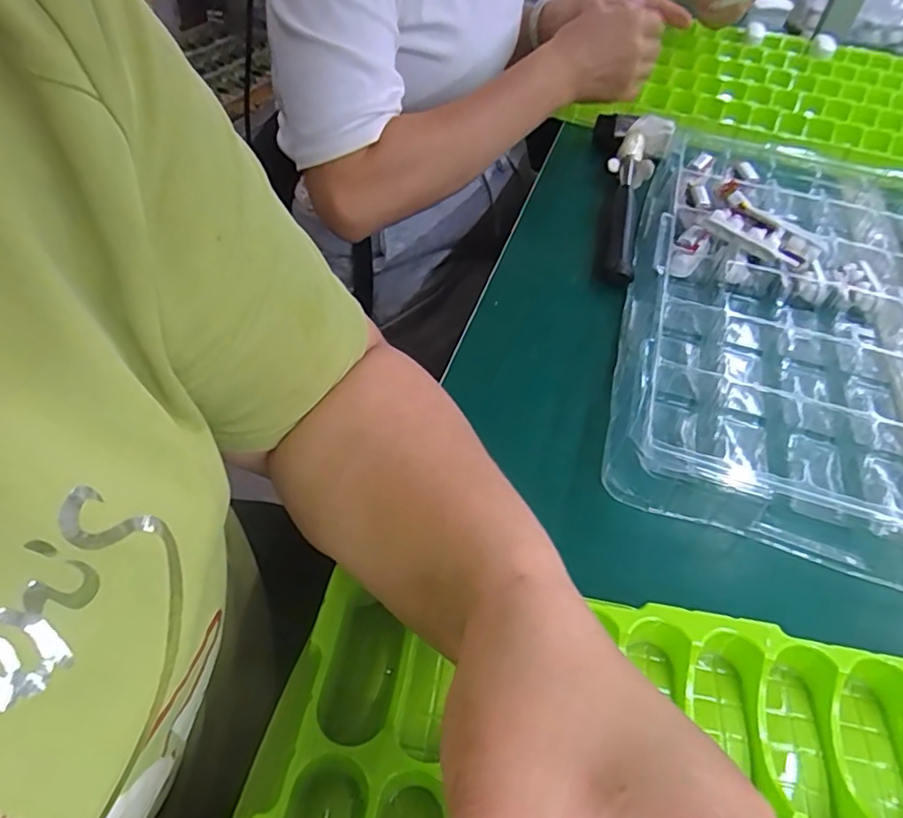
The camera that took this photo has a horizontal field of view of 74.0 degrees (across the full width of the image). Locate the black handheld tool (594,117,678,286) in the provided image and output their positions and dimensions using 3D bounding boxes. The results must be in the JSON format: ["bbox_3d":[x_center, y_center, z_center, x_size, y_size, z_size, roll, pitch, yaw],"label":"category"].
[{"bbox_3d":[0.160,-0.207,0.559,0.073,0.032,0.268,14,49,7],"label":"black handheld tool"}]

